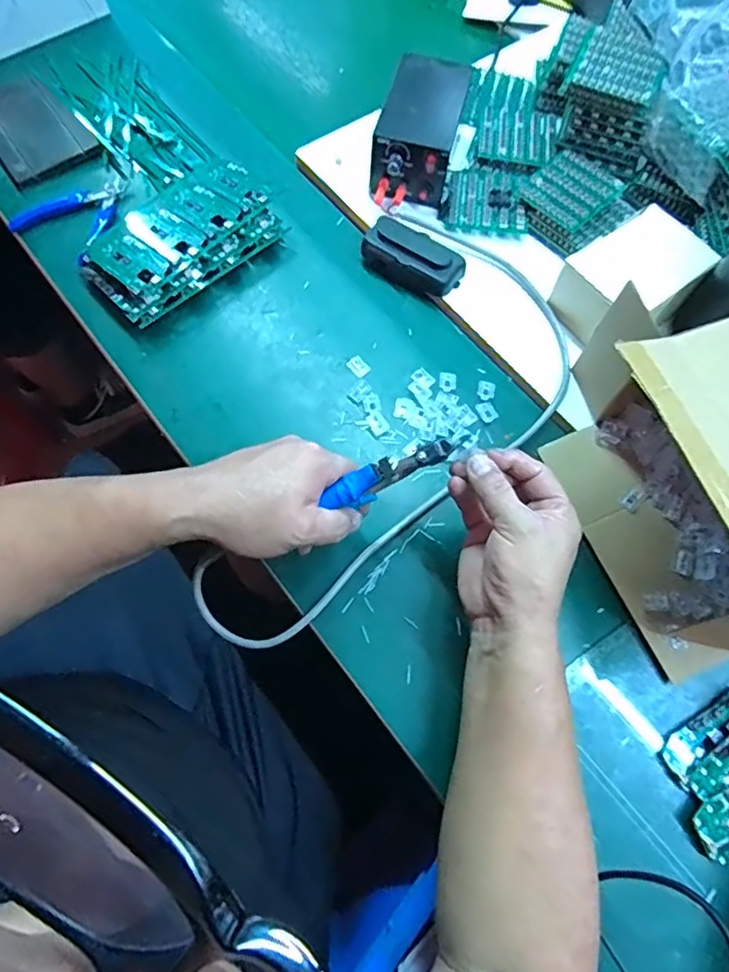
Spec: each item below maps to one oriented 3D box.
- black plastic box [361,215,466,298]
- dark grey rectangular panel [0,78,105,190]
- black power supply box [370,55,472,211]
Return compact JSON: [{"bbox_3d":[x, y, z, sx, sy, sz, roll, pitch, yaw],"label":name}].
[{"bbox_3d":[0.049,-0.234,0.592,0.102,0.035,0.052,31,71,12],"label":"black plastic box"},{"bbox_3d":[-0.384,-0.414,0.656,0.099,0.016,0.159,-35,72,-13],"label":"dark grey rectangular panel"},{"bbox_3d":[0.059,-0.376,0.607,0.077,0.068,0.141,14,68,6],"label":"black power supply box"}]

